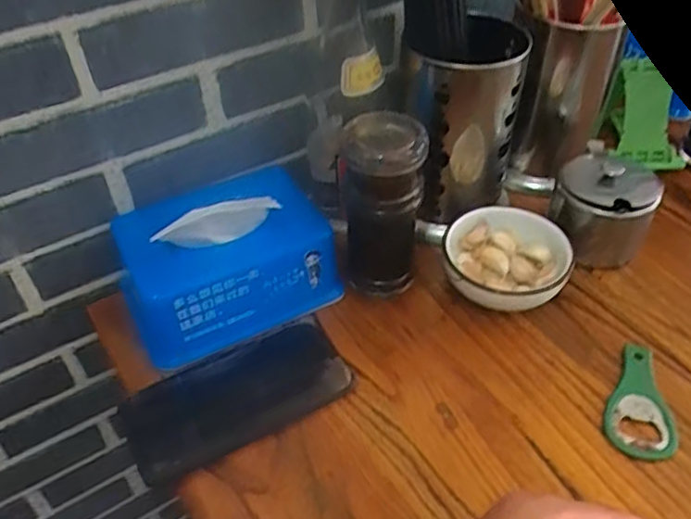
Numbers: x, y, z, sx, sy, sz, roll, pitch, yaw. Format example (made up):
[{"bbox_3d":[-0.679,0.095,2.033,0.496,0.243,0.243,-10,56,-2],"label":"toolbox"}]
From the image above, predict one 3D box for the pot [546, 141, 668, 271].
[{"bbox_3d":[0.226,-0.053,0.542,0.084,0.077,0.092,-1,45,1],"label":"pot"}]

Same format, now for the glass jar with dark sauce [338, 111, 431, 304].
[{"bbox_3d":[0.027,-0.043,0.479,0.056,0.133,0.070,-3,45,-1],"label":"glass jar with dark sauce"}]

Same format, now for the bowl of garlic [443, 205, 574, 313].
[{"bbox_3d":[0.125,-0.005,0.498,0.092,0.048,0.101,-1,45,1],"label":"bowl of garlic"}]

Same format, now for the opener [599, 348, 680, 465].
[{"bbox_3d":[0.206,0.097,0.431,0.046,0.005,0.091,15,47,16],"label":"opener"}]

